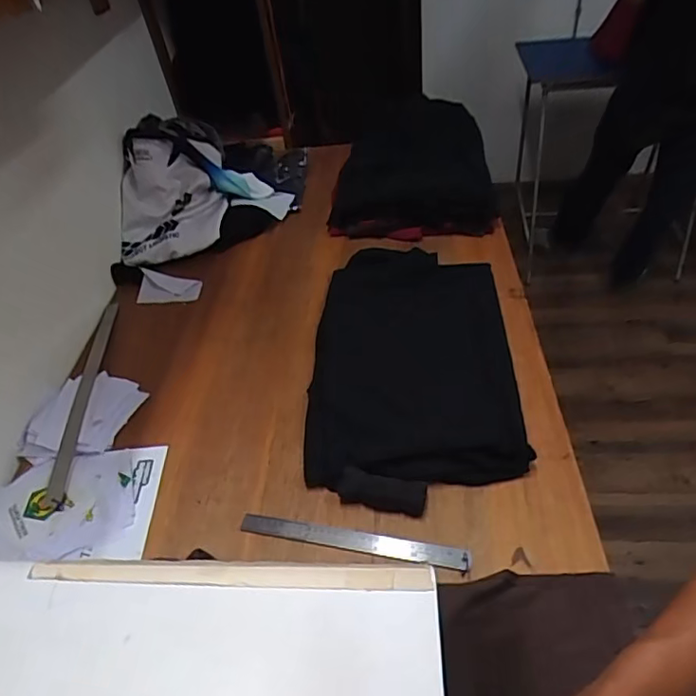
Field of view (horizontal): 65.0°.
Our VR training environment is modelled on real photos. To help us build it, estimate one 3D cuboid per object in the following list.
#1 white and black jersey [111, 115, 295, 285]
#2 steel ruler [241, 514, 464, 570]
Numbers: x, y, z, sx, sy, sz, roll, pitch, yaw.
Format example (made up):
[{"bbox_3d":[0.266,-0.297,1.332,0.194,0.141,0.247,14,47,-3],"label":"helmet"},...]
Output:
[{"bbox_3d":[-0.381,-0.411,1.325,0.434,0.201,0.377,-17,44,-10],"label":"white and black jersey"},{"bbox_3d":[0.005,0.266,0.761,0.318,0.006,0.029,6,51,12],"label":"steel ruler"}]

